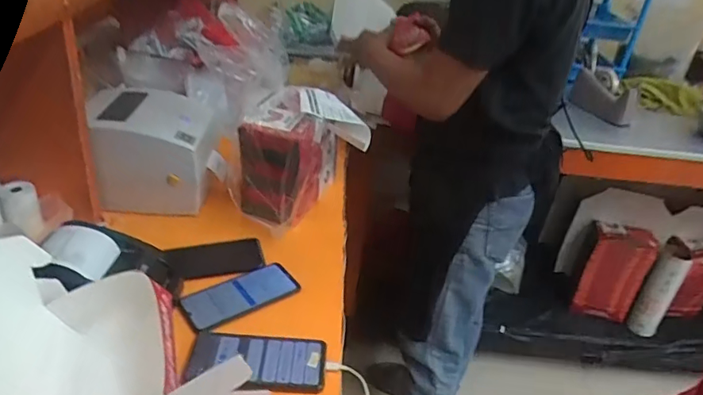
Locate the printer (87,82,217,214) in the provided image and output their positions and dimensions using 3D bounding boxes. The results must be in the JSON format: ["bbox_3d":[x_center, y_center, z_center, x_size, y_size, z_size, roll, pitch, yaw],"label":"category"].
[{"bbox_3d":[-0.345,-0.084,0.920,0.193,0.170,0.171,3,33,-5],"label":"printer"}]

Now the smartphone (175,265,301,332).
[{"bbox_3d":[-0.160,0.139,0.748,0.162,0.004,0.073,-21,42,-35],"label":"smartphone"}]

